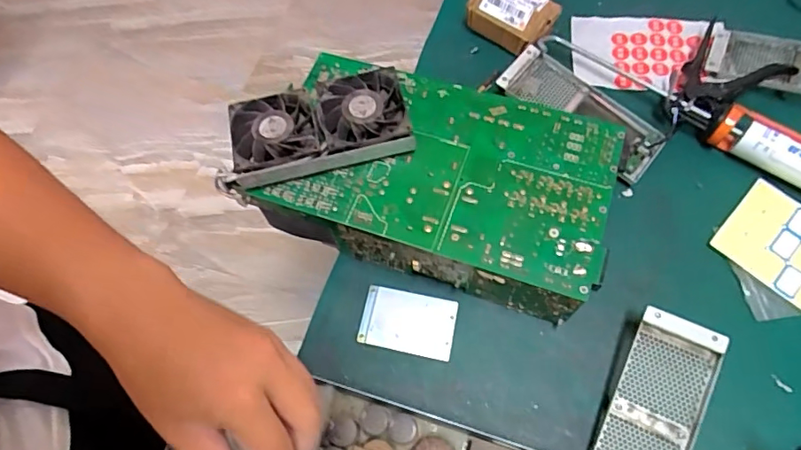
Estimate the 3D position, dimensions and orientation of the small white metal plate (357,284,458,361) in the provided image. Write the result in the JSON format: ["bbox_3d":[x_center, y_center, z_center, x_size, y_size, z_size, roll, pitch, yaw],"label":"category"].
[{"bbox_3d":[0.009,0.117,0.613,0.111,0.006,0.073,10,66,7],"label":"small white metal plate"}]

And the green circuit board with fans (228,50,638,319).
[{"bbox_3d":[0.027,-0.062,0.604,0.412,0.138,0.214,19,68,9],"label":"green circuit board with fans"}]

